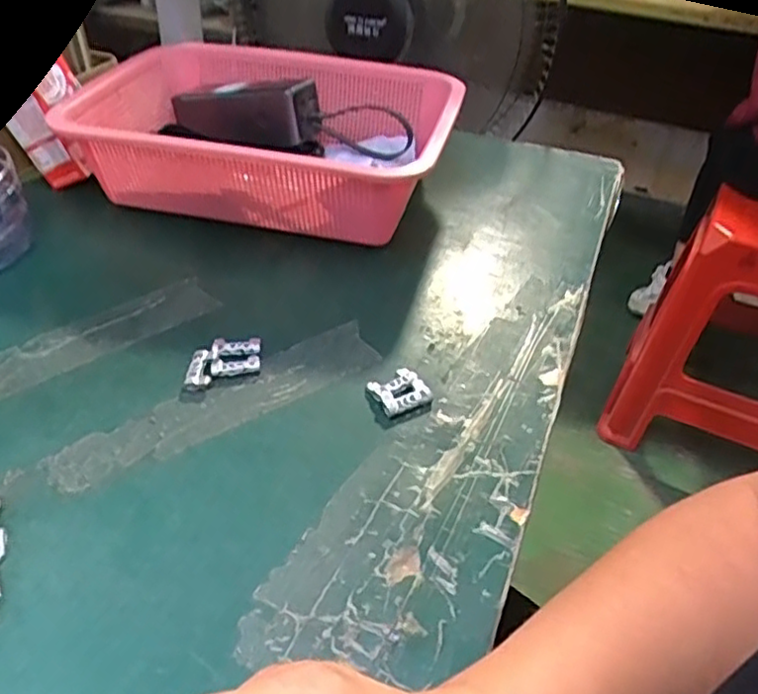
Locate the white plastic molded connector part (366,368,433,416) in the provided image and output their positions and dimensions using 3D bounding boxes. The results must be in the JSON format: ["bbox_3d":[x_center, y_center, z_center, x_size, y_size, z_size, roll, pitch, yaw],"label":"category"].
[{"bbox_3d":[0.012,0.027,0.406,0.029,0.008,0.030,-19,45,-25],"label":"white plastic molded connector part"}]

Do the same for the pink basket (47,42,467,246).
[{"bbox_3d":[-0.081,-0.178,0.578,0.283,0.090,0.219,13,41,10],"label":"pink basket"}]

